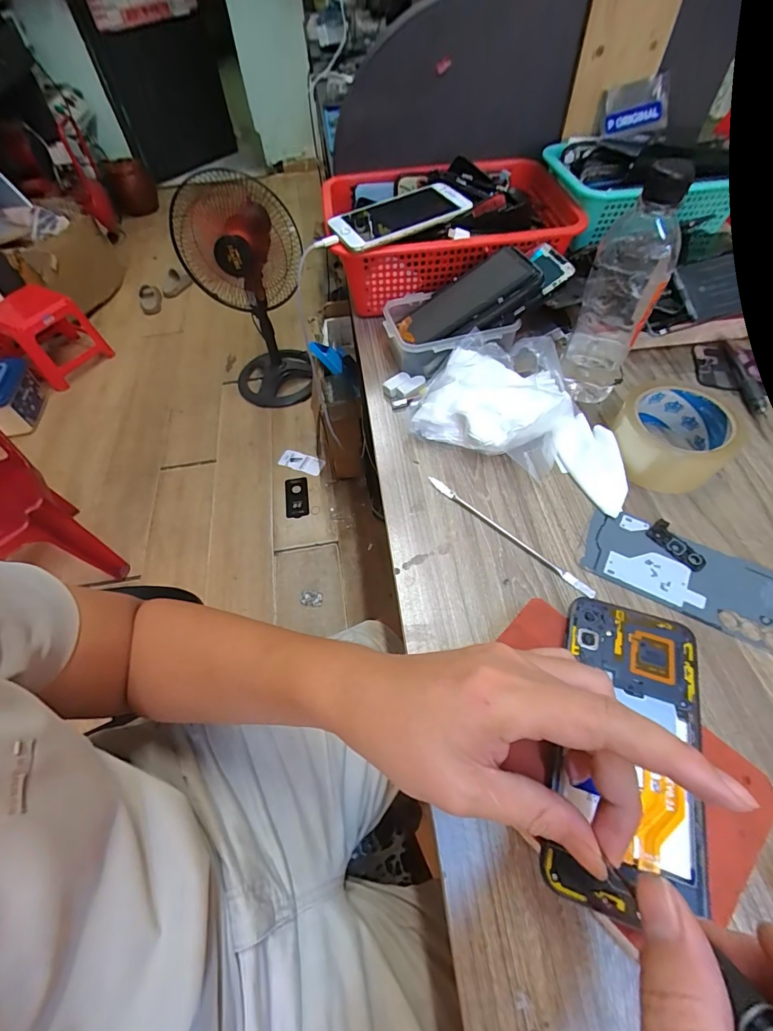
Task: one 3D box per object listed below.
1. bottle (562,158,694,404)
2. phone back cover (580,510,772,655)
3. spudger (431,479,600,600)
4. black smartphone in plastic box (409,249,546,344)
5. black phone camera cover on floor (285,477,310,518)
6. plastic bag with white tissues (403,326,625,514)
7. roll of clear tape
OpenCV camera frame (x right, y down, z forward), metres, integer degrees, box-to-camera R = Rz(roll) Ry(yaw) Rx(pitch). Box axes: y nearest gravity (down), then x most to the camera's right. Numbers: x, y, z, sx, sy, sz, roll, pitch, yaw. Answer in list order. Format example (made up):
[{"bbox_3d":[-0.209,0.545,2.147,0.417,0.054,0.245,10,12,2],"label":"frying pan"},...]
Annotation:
[{"bbox_3d":[0.210,-0.196,0.374,0.057,0.187,0.053,23,60,16],"label":"bottle"},{"bbox_3d":[0.240,0.046,0.335,0.150,0.004,0.072,26,61,18],"label":"phone back cover"},{"bbox_3d":[0.104,0.014,0.361,0.167,0.005,0.008,38,65,23],"label":"spudger"},{"bbox_3d":[0.088,-0.234,0.450,0.133,0.015,0.075,-31,51,15],"label":"black smartphone in plastic box"},{"bbox_3d":[-0.284,-0.058,1.315,0.073,0.016,0.149,-8,57,-3],"label":"black phone camera cover on floor"},{"bbox_3d":[0.142,-0.108,0.409,0.215,0.058,0.135,23,61,16],"label":"plastic bag with white tissues"},{"bbox_3d":[0.264,-0.072,0.380,0.089,0.050,0.088,-1,57,1],"label":"roll of clear tape"}]

